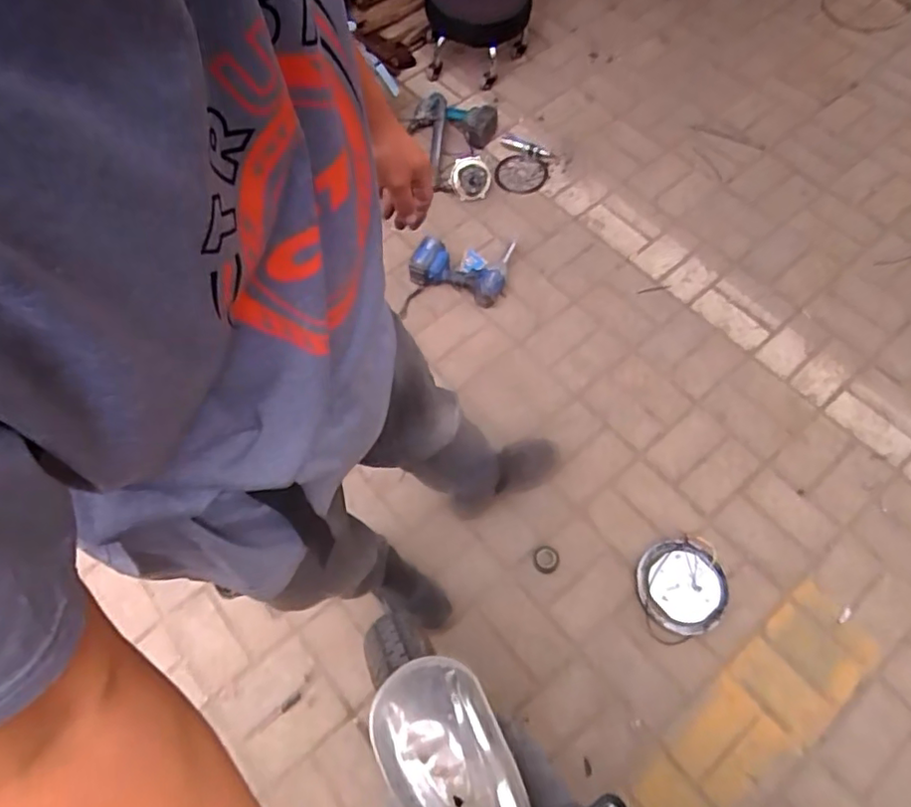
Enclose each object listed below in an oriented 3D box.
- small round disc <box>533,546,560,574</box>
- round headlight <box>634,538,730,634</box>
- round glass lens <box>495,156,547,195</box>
[{"bbox_3d":[0.194,0.330,1.262,0.056,0.030,0.057,-1,63,1],"label":"small round disc"},{"bbox_3d":[0.450,0.363,1.179,0.171,0.036,0.180,-1,64,3],"label":"round headlight"},{"bbox_3d":[0.191,-0.670,1.734,0.147,0.023,0.131,2,64,5],"label":"round glass lens"}]

